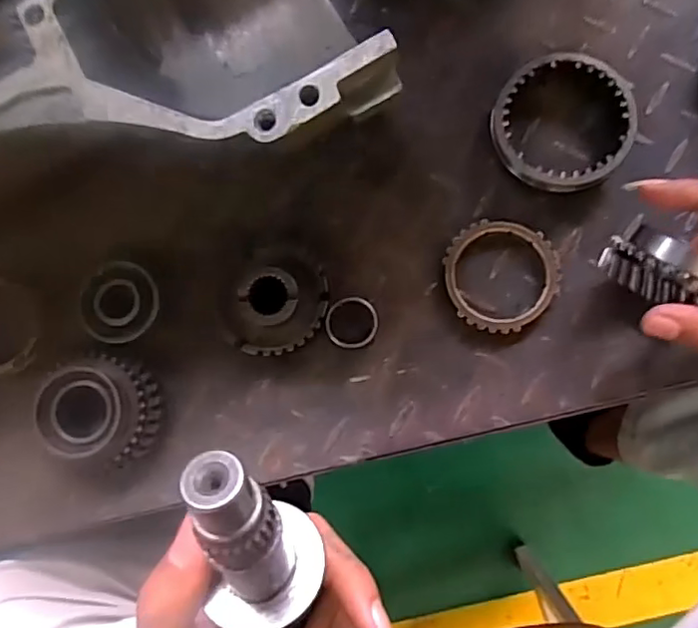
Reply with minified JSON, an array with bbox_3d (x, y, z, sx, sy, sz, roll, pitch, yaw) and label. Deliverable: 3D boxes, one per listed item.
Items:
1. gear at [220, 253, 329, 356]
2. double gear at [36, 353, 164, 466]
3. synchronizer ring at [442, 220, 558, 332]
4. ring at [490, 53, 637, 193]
[{"bbox_3d":[-0.043,-0.005,0.345,0.060,0.020,0.058,-3,83,2],"label":"gear"},{"bbox_3d":[-0.143,0.054,0.339,0.061,0.027,0.057,15,84,4],"label":"double gear"},{"bbox_3d":[0.091,-0.022,0.345,0.066,0.011,0.067,0,84,3],"label":"synchronizer ring"},{"bbox_3d":[0.126,-0.112,0.349,0.080,0.023,0.084,0,84,3],"label":"ring"}]

